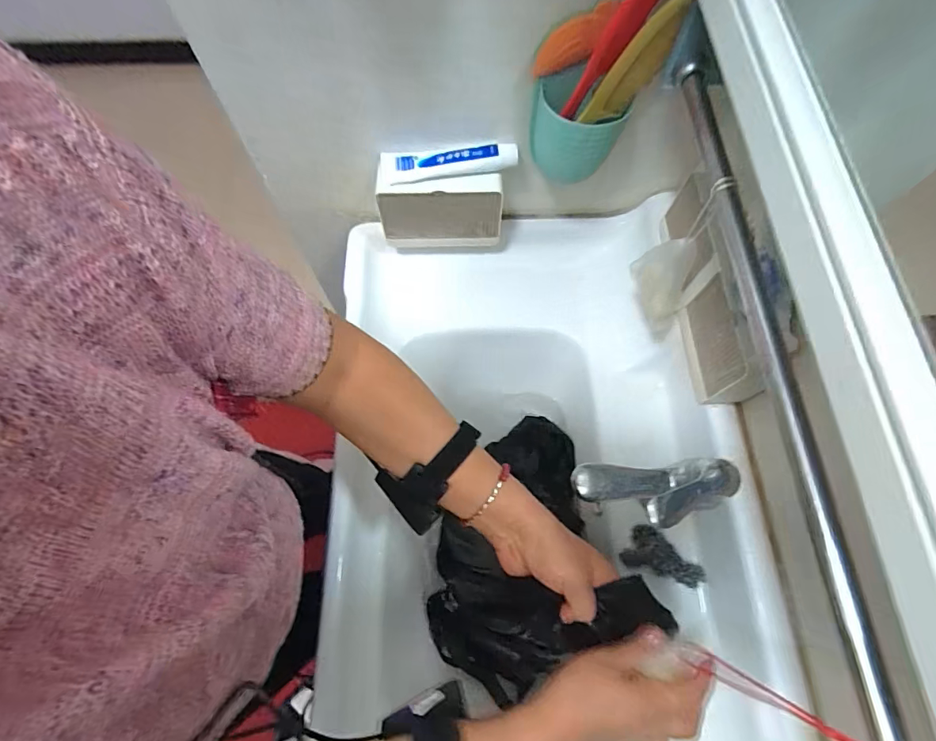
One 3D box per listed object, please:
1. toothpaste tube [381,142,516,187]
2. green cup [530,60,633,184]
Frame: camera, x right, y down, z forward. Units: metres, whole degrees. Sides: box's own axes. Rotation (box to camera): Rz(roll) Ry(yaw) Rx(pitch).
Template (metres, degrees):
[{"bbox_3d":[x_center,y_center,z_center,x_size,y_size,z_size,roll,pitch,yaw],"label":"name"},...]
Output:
[{"bbox_3d":[-0.024,-0.256,0.563,0.166,0.031,0.036,-2,69,-2],"label":"toothpaste tube"},{"bbox_3d":[0.120,-0.265,0.525,0.099,0.116,0.059,6,69,2],"label":"green cup"}]

